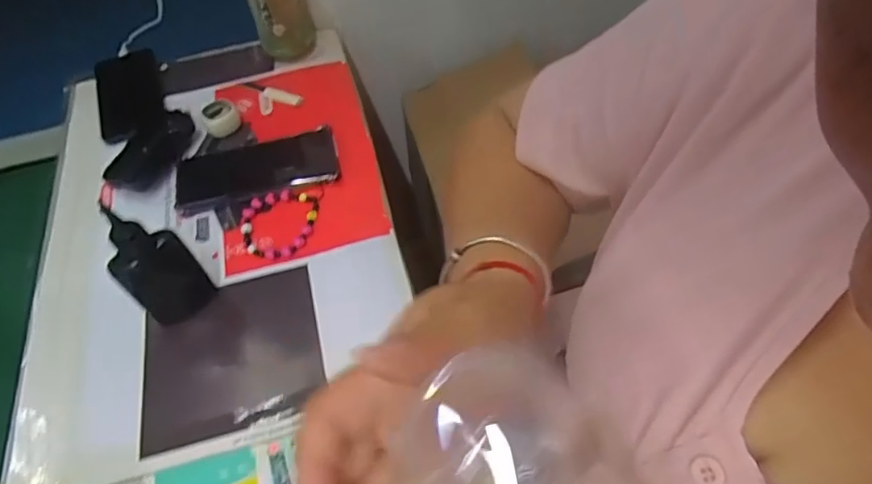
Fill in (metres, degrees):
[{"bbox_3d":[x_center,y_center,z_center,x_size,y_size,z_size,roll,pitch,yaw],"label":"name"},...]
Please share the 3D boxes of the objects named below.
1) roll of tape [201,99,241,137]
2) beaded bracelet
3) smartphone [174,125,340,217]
[{"bbox_3d":[-0.237,-0.137,0.627,0.036,0.023,0.041,-18,54,-7],"label":"roll of tape"},{"bbox_3d":[-0.150,-0.019,0.545,0.070,0.012,0.078,-9,53,-1],"label":"beaded bracelet"},{"bbox_3d":[-0.186,-0.077,0.589,0.164,0.016,0.079,-16,54,-6],"label":"smartphone"}]

